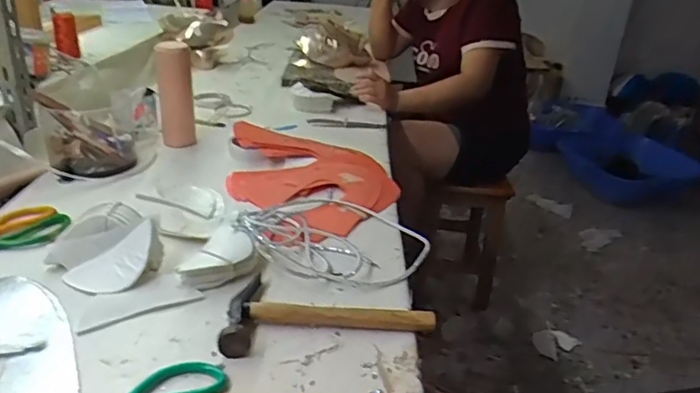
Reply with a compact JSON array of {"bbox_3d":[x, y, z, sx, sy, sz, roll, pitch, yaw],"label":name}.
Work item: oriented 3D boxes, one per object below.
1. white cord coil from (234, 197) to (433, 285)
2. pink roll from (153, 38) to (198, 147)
[{"bbox_3d":[-0.028,0.050,0.802,0.267,0.034,0.225,22,30,30],"label":"white cord coil"},{"bbox_3d":[-0.331,-0.199,1.059,0.063,0.189,0.050,-5,28,-19],"label":"pink roll"}]

